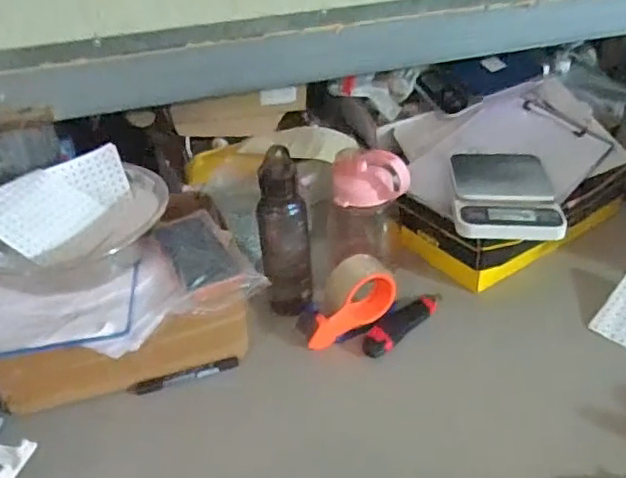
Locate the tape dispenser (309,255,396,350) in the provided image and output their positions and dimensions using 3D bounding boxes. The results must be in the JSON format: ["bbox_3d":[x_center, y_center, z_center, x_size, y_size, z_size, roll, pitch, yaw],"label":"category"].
[{"bbox_3d":[0.044,0.080,0.802,0.127,0.080,0.062,-20,37,-21],"label":"tape dispenser"}]

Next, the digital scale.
[{"bbox_3d":[0.280,-0.069,0.880,0.141,0.031,0.214,2,35,9],"label":"digital scale"}]

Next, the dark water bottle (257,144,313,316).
[{"bbox_3d":[-0.038,-0.001,0.786,0.073,0.239,0.066,-13,24,-11],"label":"dark water bottle"}]

